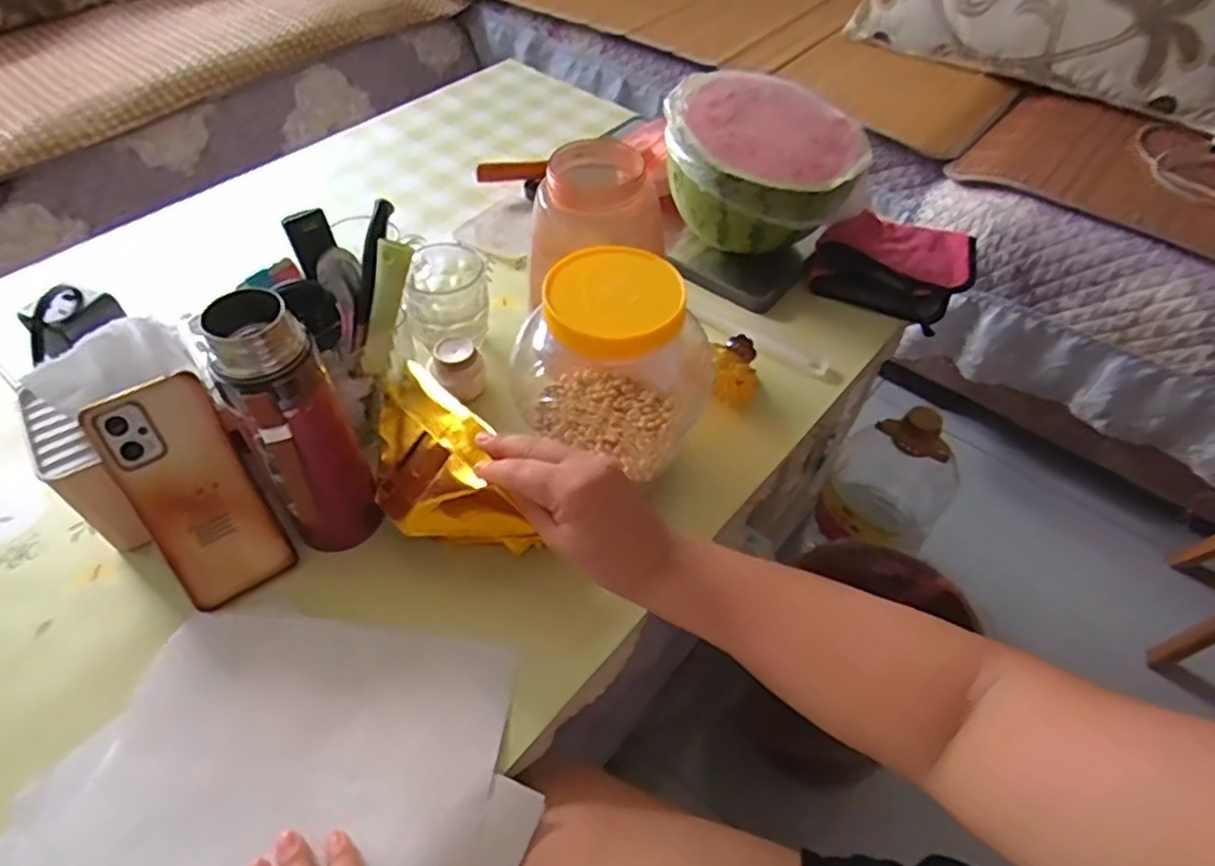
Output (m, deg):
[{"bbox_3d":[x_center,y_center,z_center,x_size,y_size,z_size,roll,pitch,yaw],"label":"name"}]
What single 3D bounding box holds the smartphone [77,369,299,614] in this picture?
[{"bbox_3d":[-0.294,0.043,0.499,0.075,0.160,0.010,-29,19,-24],"label":"smartphone"}]

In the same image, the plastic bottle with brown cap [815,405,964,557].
[{"bbox_3d":[0.375,0.068,0.943,0.158,0.271,0.139,34,57,23],"label":"plastic bottle with brown cap"}]

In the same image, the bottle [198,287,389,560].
[{"bbox_3d":[-0.206,0.011,0.477,0.063,0.217,0.060,1,50,-1],"label":"bottle"}]

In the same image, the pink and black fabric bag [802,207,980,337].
[{"bbox_3d":[0.315,-0.192,0.760,0.156,0.053,0.148,27,54,19],"label":"pink and black fabric bag"}]

